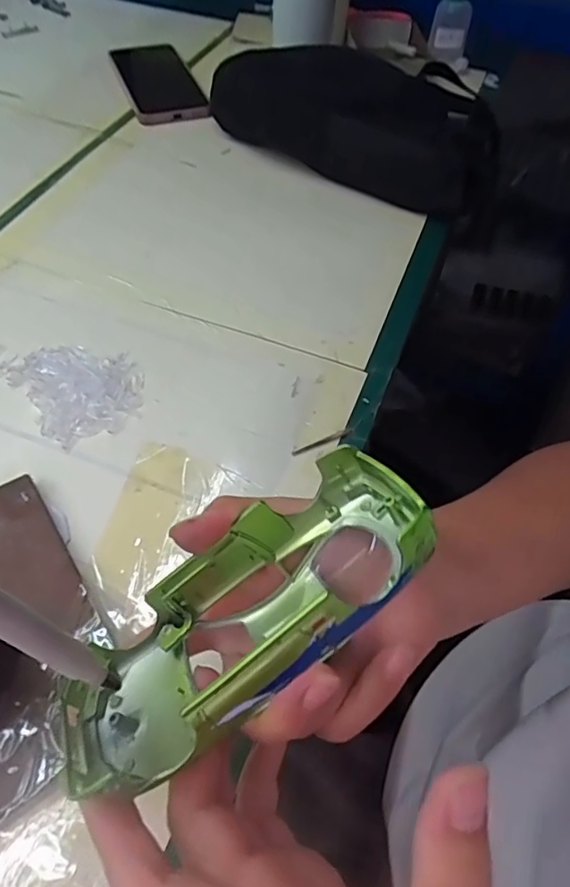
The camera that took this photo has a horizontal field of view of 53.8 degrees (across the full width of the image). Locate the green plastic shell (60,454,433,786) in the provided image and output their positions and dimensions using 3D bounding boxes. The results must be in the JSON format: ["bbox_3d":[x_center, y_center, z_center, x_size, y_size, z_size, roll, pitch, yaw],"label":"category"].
[{"bbox_3d":[-0.013,0.056,0.185,0.134,0.045,0.053,-38,65,-8],"label":"green plastic shell"}]

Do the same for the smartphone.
[{"bbox_3d":[-0.137,-0.388,0.602,0.077,0.013,0.159,-16,58,-14],"label":"smartphone"}]

